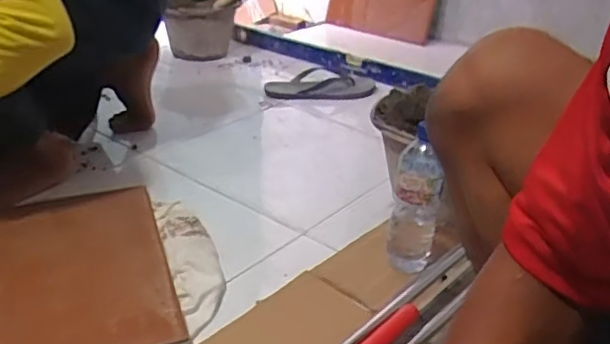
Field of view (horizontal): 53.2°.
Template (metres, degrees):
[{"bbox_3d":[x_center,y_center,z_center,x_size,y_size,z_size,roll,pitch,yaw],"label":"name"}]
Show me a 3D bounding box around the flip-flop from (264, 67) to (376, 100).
[{"bbox_3d":[0.035,-0.225,1.547,0.269,0.047,0.110,-1,29,-7],"label":"flip-flop"}]

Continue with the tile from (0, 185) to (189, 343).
[{"bbox_3d":[-0.324,0.124,0.848,0.246,0.014,0.384,-8,31,-19],"label":"tile"}]

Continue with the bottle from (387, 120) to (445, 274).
[{"bbox_3d":[0.160,0.045,0.872,0.068,0.206,0.069,7,29,9],"label":"bottle"}]

